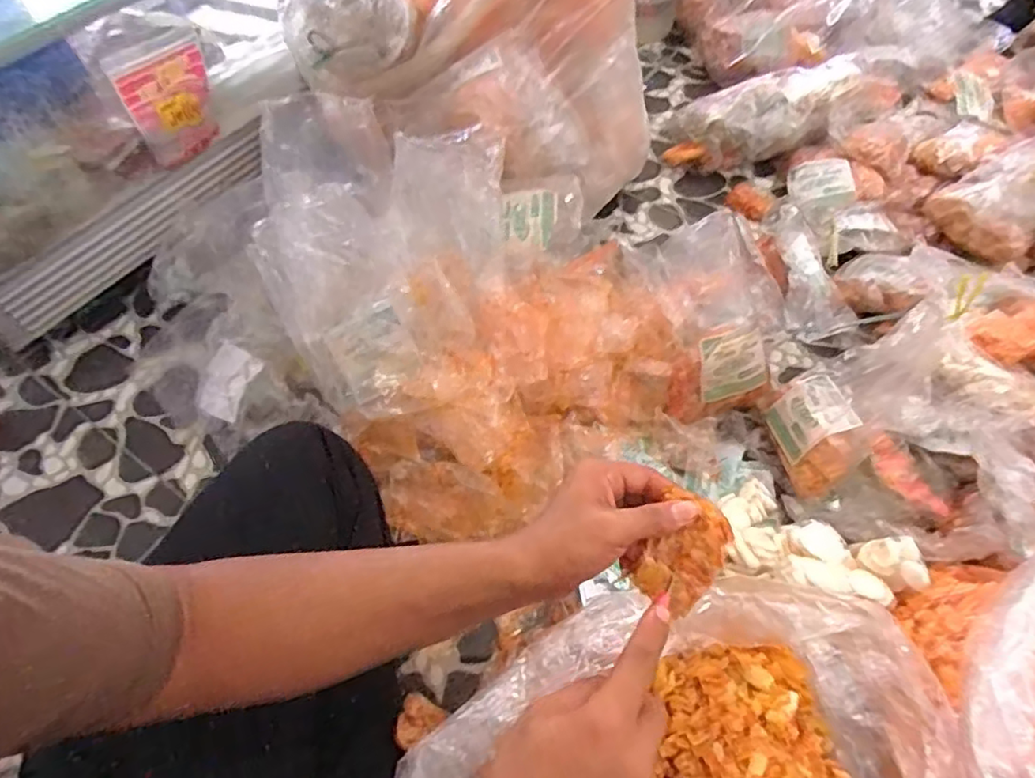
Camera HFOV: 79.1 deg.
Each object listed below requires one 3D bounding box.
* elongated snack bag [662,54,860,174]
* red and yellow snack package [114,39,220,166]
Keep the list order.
[{"bbox_3d":[0.410,-0.475,1.075,0.320,0.086,0.142,-24,59,2],"label":"elongated snack bag"},{"bbox_3d":[-0.470,-0.387,0.865,0.031,0.122,0.117,29,62,18],"label":"red and yellow snack package"}]

